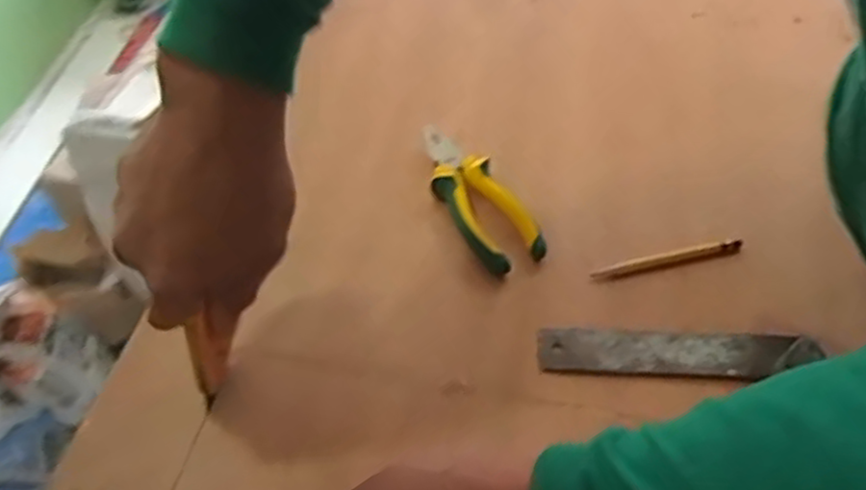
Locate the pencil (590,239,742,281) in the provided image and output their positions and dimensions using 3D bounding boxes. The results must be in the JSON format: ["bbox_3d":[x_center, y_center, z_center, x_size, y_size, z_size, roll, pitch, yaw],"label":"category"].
[{"bbox_3d":[0.175,0.011,0.548,0.120,0.006,0.009,-13,51,-9],"label":"pencil"}]

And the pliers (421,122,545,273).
[{"bbox_3d":[0.033,-0.042,0.580,0.061,0.023,0.156,-21,51,-18],"label":"pliers"}]

